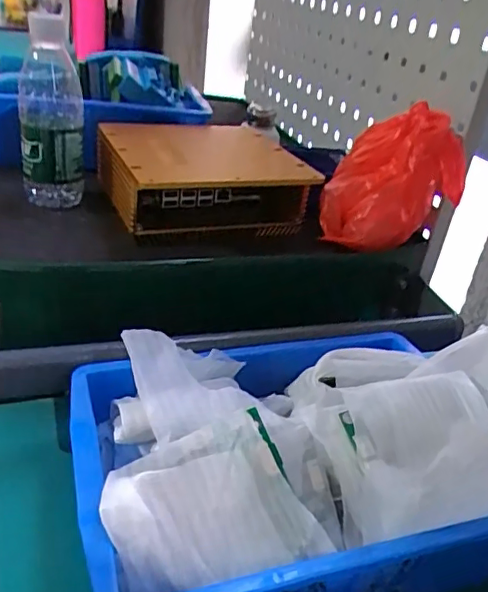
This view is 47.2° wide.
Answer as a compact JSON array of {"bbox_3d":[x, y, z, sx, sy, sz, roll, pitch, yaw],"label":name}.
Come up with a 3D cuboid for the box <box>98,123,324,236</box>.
[{"bbox_3d":[-0.049,-0.126,0.595,0.190,0.068,0.186,-7,33,-23],"label":"box"}]

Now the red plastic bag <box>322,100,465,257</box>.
[{"bbox_3d":[0.147,-0.115,0.548,0.128,0.126,0.077,16,31,14],"label":"red plastic bag"}]

